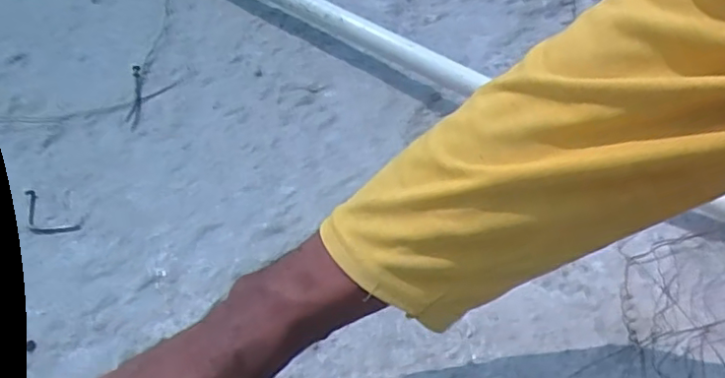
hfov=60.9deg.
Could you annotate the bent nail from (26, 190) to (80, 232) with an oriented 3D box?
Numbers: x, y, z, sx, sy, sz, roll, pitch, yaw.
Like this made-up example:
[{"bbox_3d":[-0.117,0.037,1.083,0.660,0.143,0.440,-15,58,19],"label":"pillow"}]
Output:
[{"bbox_3d":[-0.261,0.024,0.503,0.061,0.005,0.025,30,55,19],"label":"bent nail"}]

